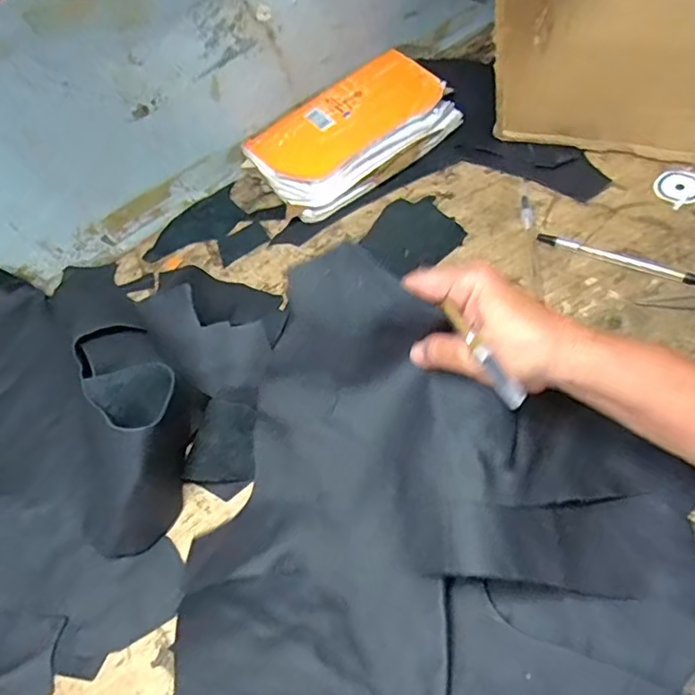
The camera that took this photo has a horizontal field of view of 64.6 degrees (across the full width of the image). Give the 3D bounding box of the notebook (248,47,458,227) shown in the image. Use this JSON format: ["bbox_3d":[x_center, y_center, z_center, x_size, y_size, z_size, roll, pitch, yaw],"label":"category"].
[{"bbox_3d":[0.003,-0.227,0.567,0.200,0.026,0.139,-33,66,-6],"label":"notebook"}]

